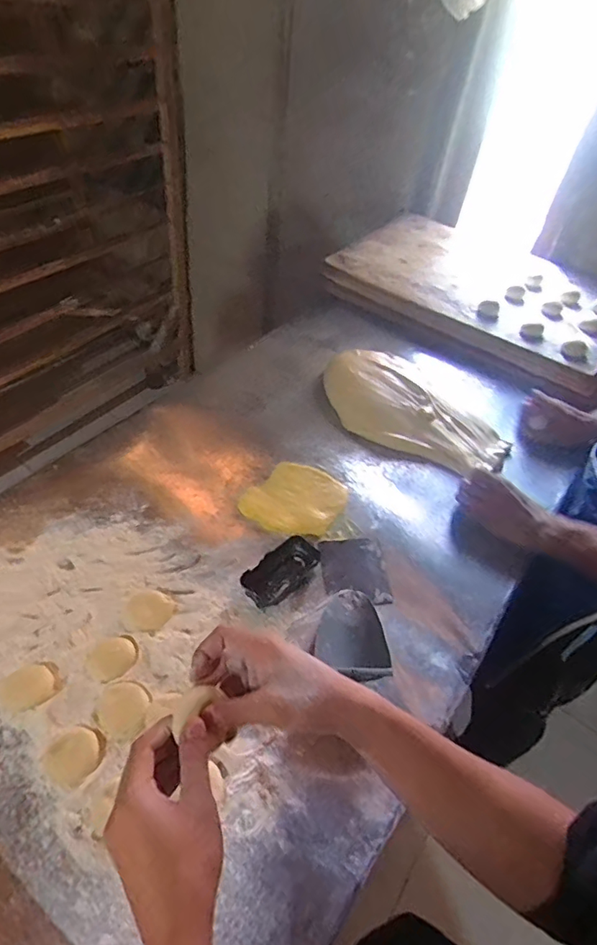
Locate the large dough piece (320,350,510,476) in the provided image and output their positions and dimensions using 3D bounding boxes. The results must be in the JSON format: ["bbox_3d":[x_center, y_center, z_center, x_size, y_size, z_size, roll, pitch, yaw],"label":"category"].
[{"bbox_3d":[0.204,-0.112,0.897,0.343,0.050,0.190,31,52,20],"label":"large dough piece"}]

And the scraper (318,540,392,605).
[{"bbox_3d":[0.075,0.133,0.686,0.084,0.005,0.096,-3,49,-9],"label":"scraper"}]

